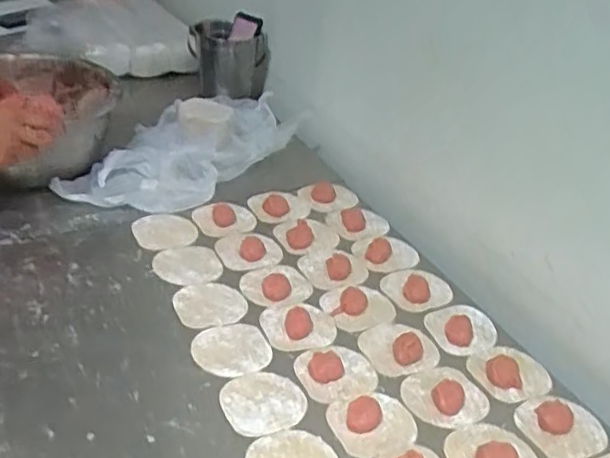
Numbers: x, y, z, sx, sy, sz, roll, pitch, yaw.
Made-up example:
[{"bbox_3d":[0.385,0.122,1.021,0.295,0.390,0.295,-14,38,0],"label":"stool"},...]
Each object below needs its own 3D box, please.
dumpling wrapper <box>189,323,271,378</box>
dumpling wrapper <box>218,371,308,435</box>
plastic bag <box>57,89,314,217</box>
[{"bbox_3d":[-0.083,0.135,0.718,0.084,0.005,0.079,6,35,-4],"label":"dumpling wrapper"},{"bbox_3d":[-0.042,0.177,0.657,0.084,0.004,0.075,-8,37,-20],"label":"dumpling wrapper"},{"bbox_3d":[-0.192,-0.131,1.016,0.191,0.093,0.367,28,40,27],"label":"plastic bag"}]

